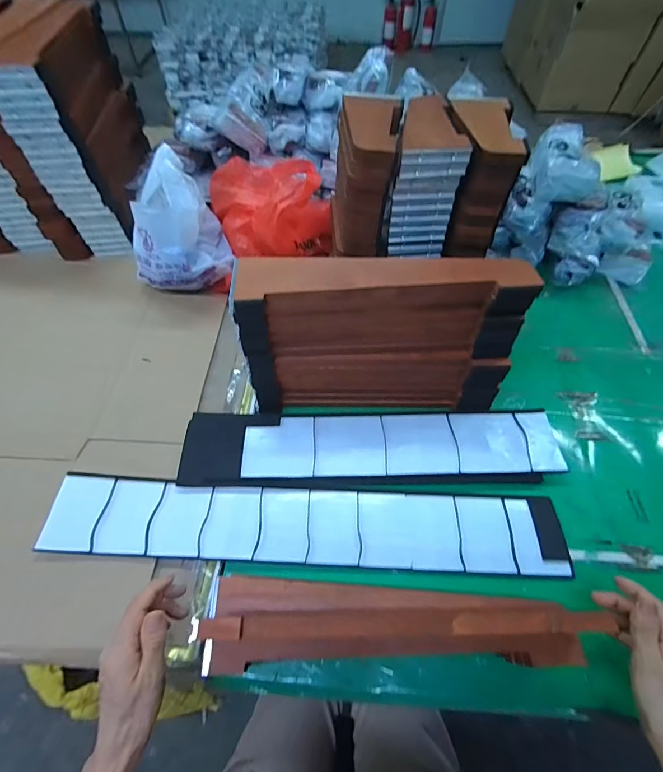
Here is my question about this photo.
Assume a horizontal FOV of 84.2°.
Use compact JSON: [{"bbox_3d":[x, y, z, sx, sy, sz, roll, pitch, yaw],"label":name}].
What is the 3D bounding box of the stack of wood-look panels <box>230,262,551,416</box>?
[{"bbox_3d":[0.061,-0.049,0.485,0.341,0.220,0.081,-1,56,-2],"label":"stack of wood-look panels"}]

